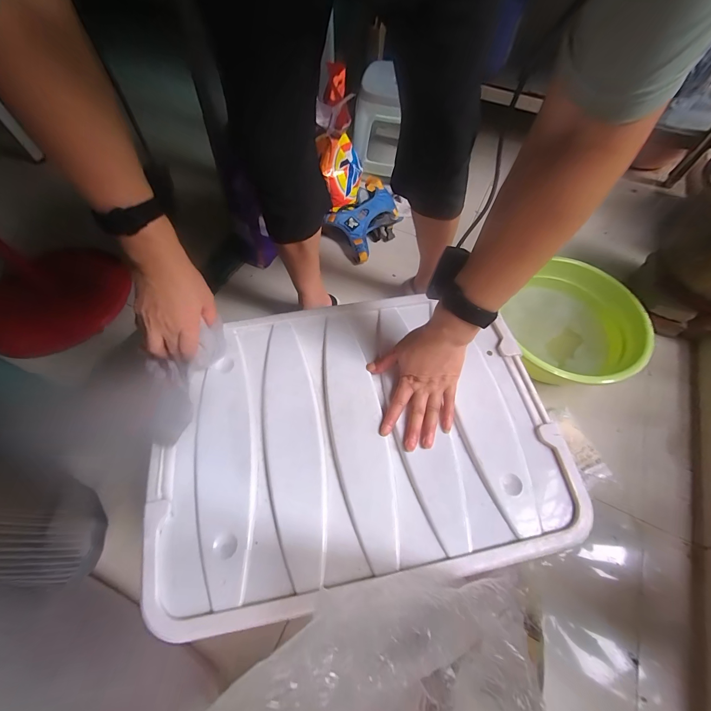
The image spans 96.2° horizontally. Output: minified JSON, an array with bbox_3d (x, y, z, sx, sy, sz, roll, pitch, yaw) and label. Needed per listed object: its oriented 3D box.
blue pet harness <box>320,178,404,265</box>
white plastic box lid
[{"bbox_3d":[0.042,-0.450,1.046,0.196,0.073,0.315,29,64,14],"label":"blue pet harness"},{"bbox_3d":[0.000,0.089,0.443,0.515,0.028,0.385,-9,65,-7],"label":"white plastic box lid"}]

